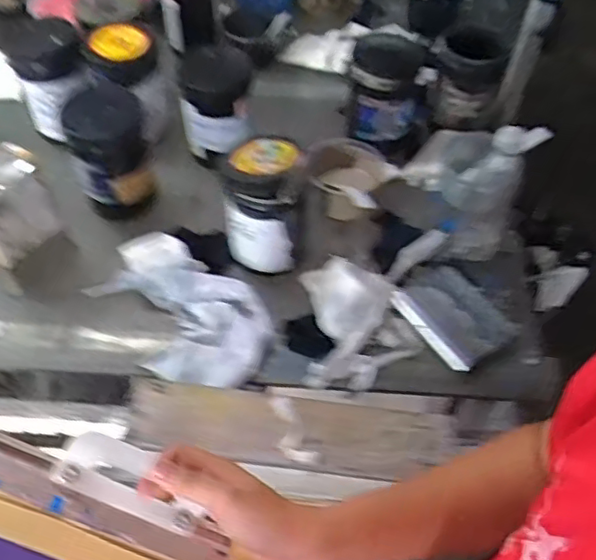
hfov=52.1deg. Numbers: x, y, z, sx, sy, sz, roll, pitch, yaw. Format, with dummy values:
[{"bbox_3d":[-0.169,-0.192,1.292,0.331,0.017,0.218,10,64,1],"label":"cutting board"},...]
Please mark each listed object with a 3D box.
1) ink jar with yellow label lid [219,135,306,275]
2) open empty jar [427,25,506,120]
[{"bbox_3d":[-0.043,-0.097,0.792,0.092,0.183,0.096,1,53,-1],"label":"ink jar with yellow label lid"},{"bbox_3d":[0.261,-0.321,0.951,0.102,0.117,0.121,9,54,5],"label":"open empty jar"}]

